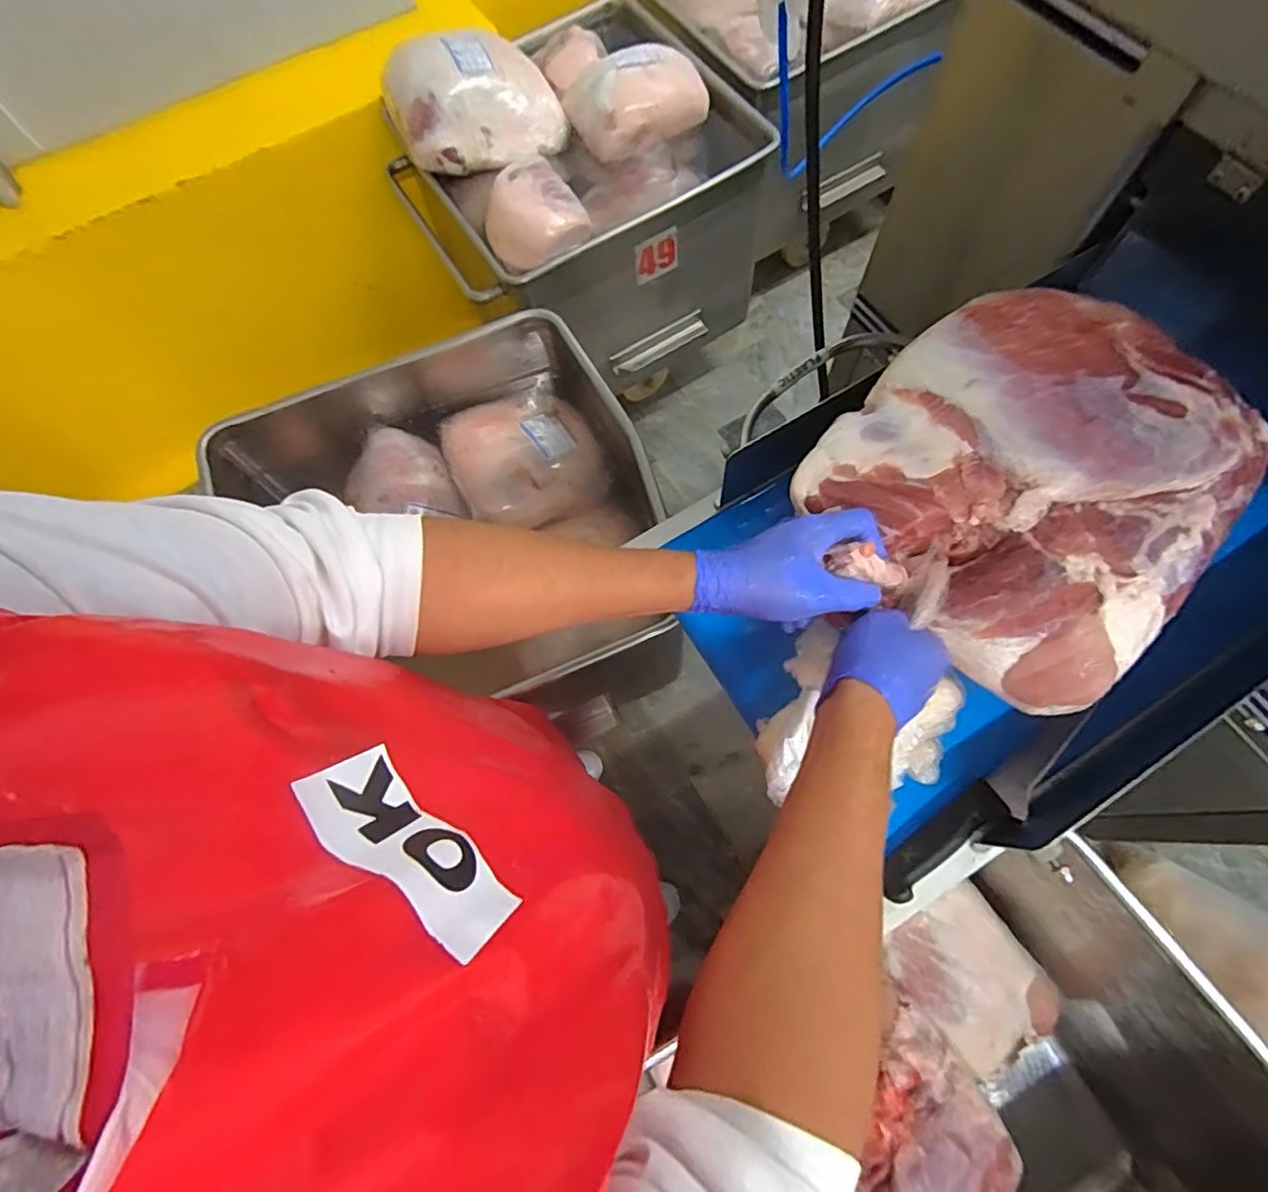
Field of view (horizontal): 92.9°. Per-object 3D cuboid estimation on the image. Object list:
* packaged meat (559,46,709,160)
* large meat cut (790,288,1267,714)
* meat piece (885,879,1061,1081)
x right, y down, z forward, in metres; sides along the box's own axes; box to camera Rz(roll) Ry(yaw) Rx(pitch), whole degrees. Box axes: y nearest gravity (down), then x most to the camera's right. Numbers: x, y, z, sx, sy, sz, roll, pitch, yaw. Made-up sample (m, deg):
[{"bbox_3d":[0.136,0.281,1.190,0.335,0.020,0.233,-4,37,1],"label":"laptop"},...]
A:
[{"bbox_3d":[0.000,-1.074,1.284,0.259,0.101,0.210,-34,71,-11],"label":"packaged meat"},{"bbox_3d":[0.312,-0.096,0.490,0.295,0.088,0.284,-41,73,-13],"label":"large meat cut"},{"bbox_3d":[0.553,0.611,0.967,0.207,0.100,0.244,-32,71,-10],"label":"meat piece"}]

